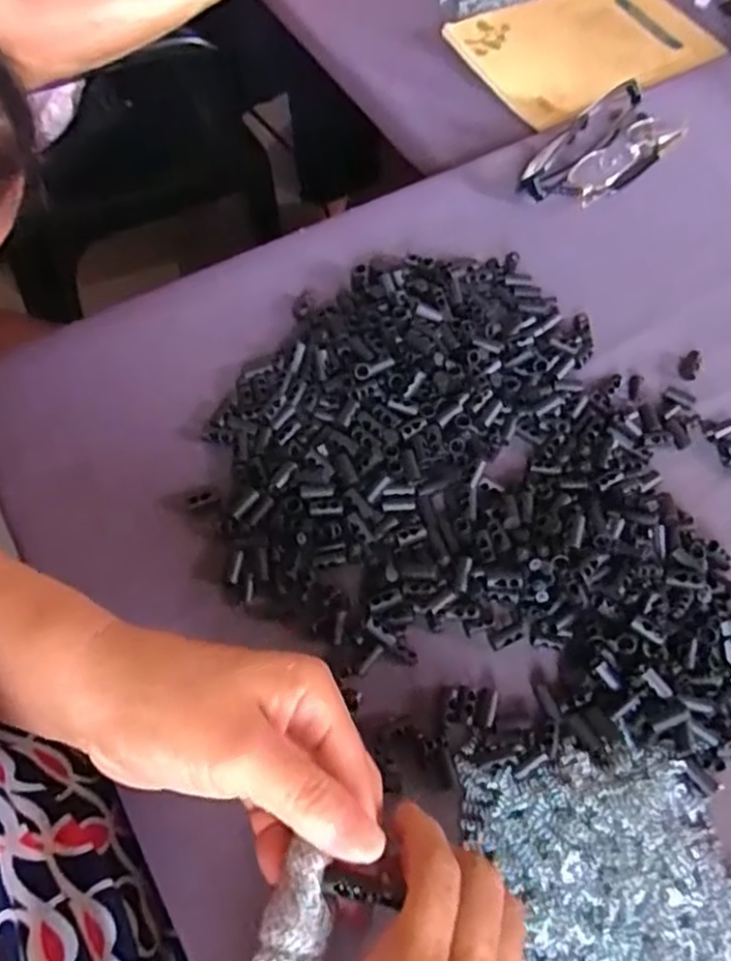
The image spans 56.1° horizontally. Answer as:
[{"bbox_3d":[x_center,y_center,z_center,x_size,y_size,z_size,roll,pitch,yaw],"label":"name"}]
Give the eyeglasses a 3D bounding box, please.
[{"bbox_3d":[0.167,-0.233,0.485,0.127,0.021,0.055,-38,70,-19],"label":"eyeglasses"}]

